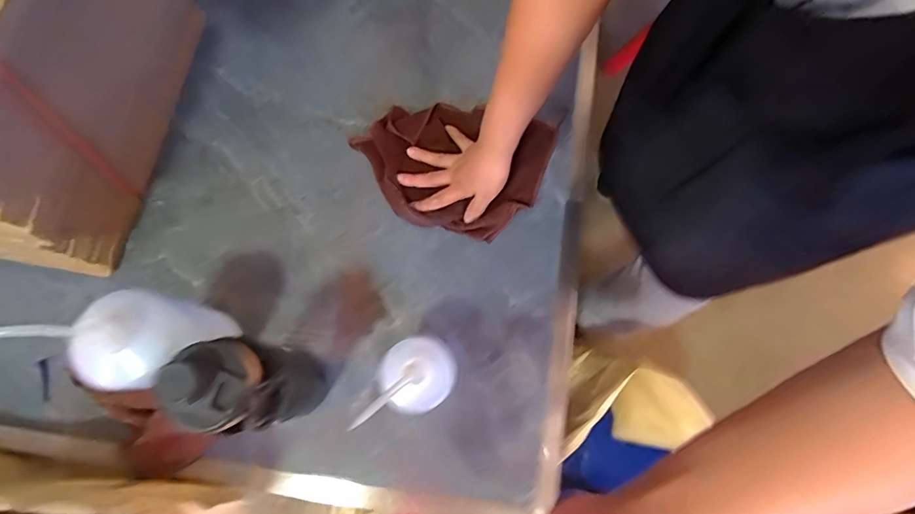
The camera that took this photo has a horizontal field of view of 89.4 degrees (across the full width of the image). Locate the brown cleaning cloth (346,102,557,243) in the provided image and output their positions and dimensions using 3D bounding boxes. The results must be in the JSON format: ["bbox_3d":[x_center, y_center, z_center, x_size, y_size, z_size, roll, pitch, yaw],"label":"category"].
[{"bbox_3d":[-0.011,-0.134,0.637,0.255,0.030,0.195,21,75,5],"label":"brown cleaning cloth"}]

